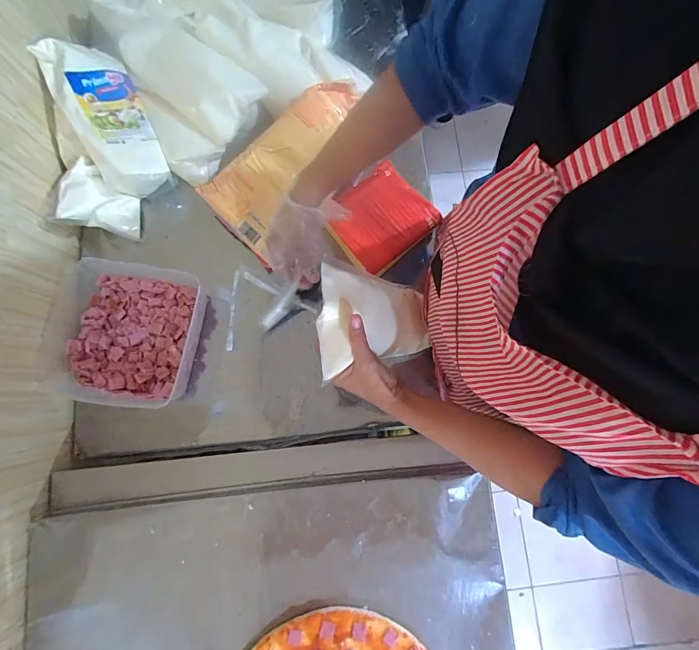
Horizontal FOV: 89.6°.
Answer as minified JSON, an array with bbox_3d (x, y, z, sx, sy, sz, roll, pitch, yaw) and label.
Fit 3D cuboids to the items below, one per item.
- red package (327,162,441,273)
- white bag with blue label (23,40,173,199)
[{"bbox_3d":[0.049,-0.172,0.562,0.147,0.031,0.131,-38,82,-8],"label":"red package"},{"bbox_3d":[-0.380,-0.329,0.558,0.107,0.088,0.229,-31,81,-7],"label":"white bag with blue label"}]

